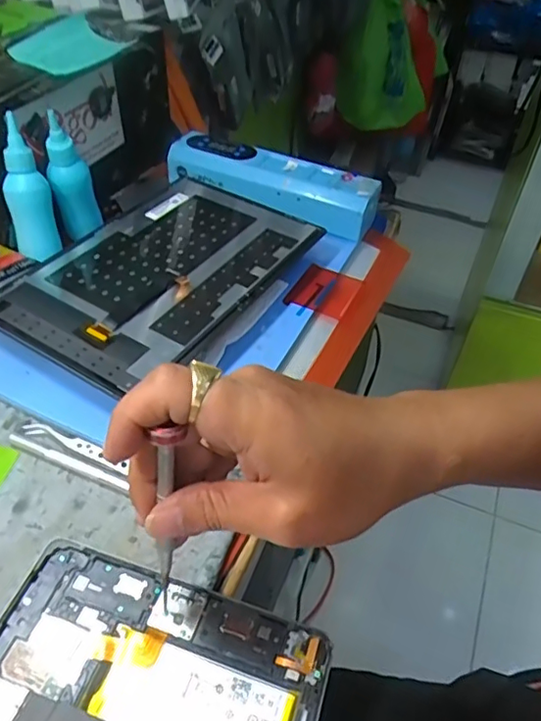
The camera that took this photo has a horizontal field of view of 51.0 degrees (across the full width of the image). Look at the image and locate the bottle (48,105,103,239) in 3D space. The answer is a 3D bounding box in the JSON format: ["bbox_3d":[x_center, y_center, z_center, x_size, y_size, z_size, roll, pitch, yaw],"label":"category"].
[{"bbox_3d":[-0.169,-0.154,0.479,0.027,0.101,0.029,6,45,3],"label":"bottle"}]

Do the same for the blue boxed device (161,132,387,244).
[{"bbox_3d":[-0.003,-0.174,0.550,0.211,0.041,0.062,22,48,17],"label":"blue boxed device"}]

